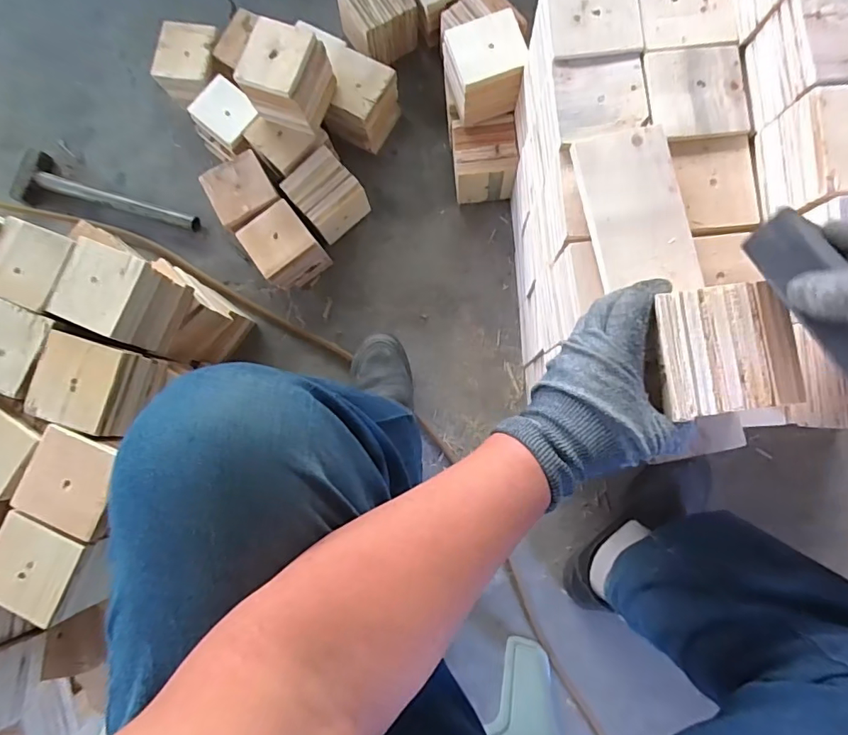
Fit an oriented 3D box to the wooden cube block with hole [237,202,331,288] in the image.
[{"bbox_3d":[-0.216,-0.182,0.778,0.100,0.091,0.098,-37,82,0],"label":"wooden cube block with hole"}]

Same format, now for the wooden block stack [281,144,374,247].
[{"bbox_3d":[-0.148,-0.263,0.779,0.092,0.089,0.103,-42,82,-1],"label":"wooden block stack"}]

